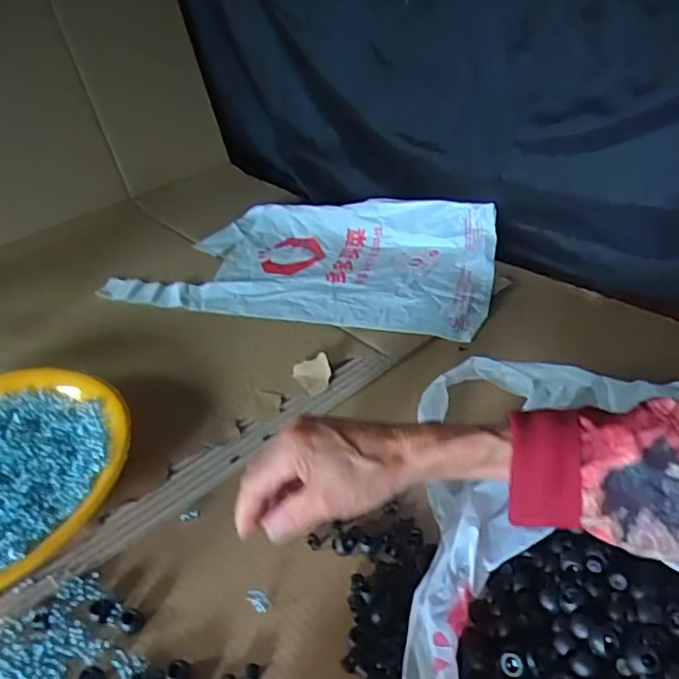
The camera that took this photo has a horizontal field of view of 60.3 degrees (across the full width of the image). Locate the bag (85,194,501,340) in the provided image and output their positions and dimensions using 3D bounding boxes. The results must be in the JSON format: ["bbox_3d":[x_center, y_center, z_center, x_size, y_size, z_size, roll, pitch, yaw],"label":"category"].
[{"bbox_3d":[-0.043,-0.108,0.733,0.458,0.048,0.238,9,39,19],"label":"bag"}]

